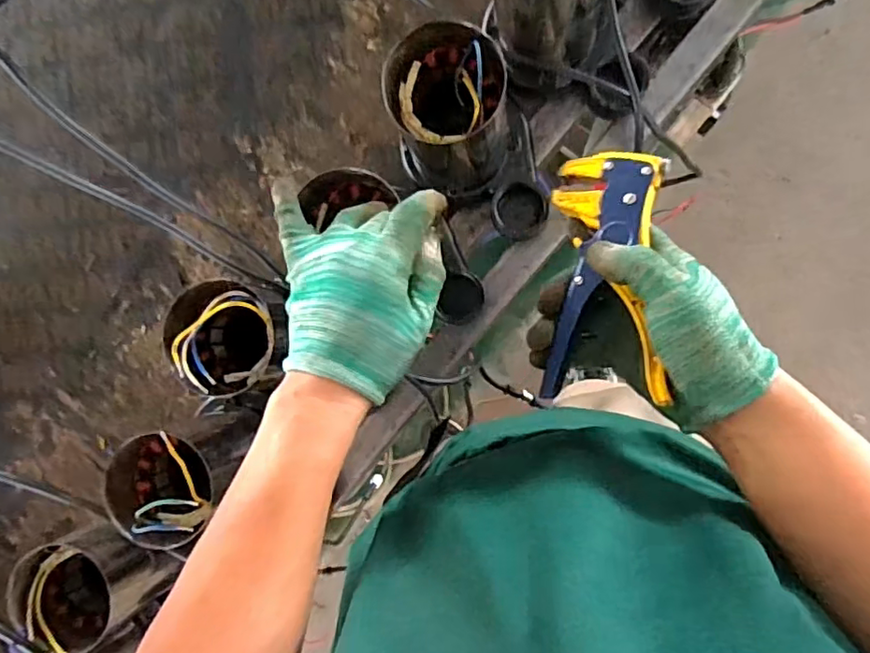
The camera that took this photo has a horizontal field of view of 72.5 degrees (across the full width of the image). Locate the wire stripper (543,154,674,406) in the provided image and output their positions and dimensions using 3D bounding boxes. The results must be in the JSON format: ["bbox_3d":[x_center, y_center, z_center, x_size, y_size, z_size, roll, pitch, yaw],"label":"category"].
[{"bbox_3d":[0.114,-0.035,0.396,0.077,0.023,0.164,-2,80,28],"label":"wire stripper"}]

